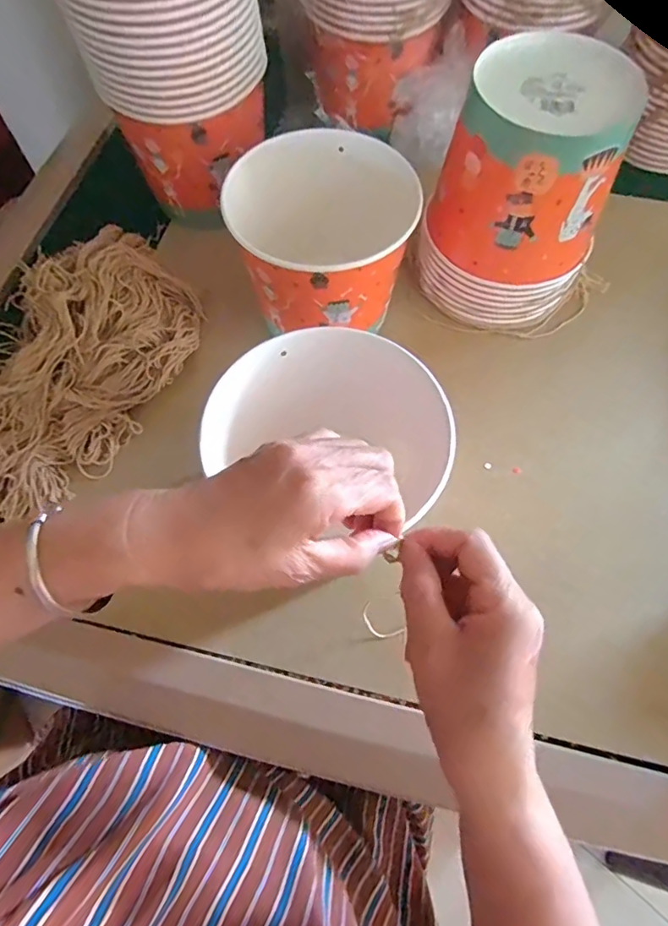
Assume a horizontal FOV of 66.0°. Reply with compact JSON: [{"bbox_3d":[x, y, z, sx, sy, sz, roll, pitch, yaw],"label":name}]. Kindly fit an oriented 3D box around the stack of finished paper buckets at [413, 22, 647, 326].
[{"bbox_3d":[0.164,-0.237,0.462,0.146,0.188,0.136,13,66,6],"label":"stack of finished paper buckets"}]

